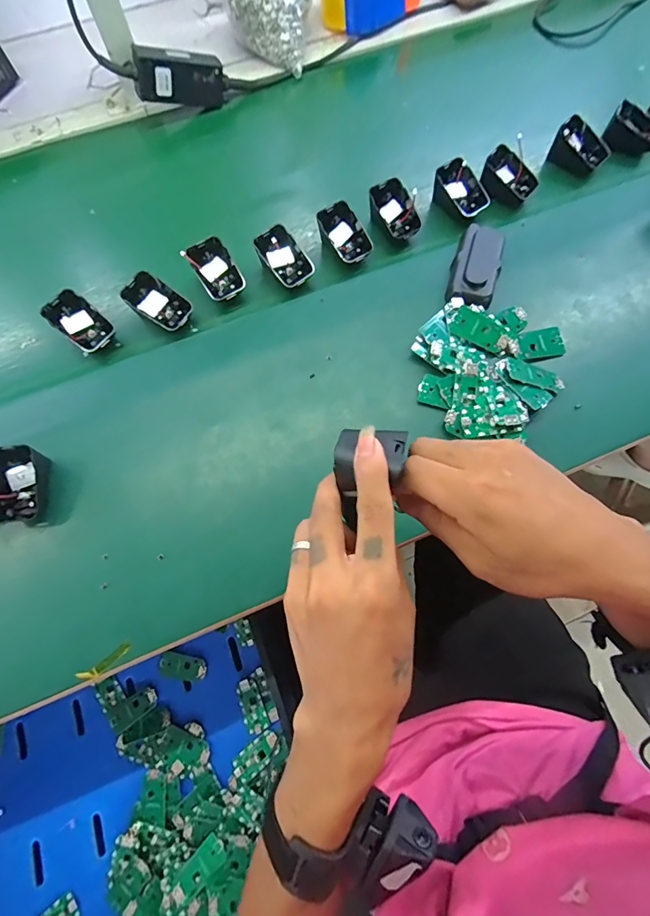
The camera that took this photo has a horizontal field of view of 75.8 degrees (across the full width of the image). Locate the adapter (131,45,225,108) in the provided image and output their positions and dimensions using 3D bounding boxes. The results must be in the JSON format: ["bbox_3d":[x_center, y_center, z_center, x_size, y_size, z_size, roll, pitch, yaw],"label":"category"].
[{"bbox_3d":[-0.194,-0.516,0.567,0.117,0.056,0.023,-17,69,-27],"label":"adapter"}]

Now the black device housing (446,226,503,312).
[{"bbox_3d":[0.172,-0.218,0.471,0.051,0.022,0.105,18,72,8],"label":"black device housing"}]

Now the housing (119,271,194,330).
[{"bbox_3d":[-0.184,-0.171,0.460,0.068,0.014,0.044,34,74,-15],"label":"housing"}]

